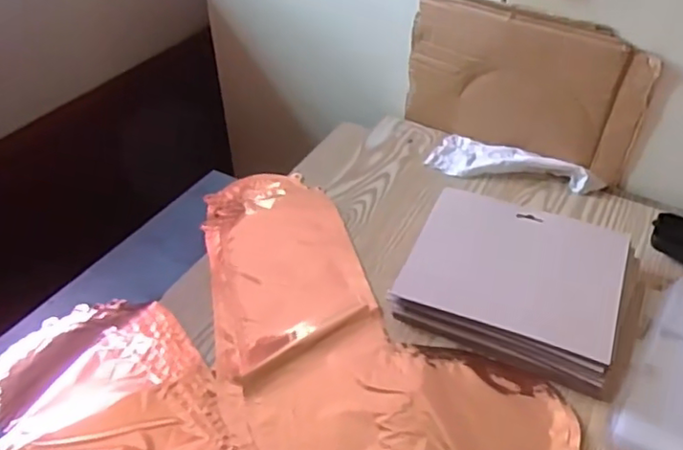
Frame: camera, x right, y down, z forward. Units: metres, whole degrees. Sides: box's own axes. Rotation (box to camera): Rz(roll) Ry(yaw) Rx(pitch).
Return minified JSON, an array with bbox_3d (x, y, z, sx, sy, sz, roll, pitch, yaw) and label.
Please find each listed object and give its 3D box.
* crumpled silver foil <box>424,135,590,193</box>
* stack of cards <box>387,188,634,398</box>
[{"bbox_3d":[0.198,-0.078,0.745,0.180,0.027,0.066,11,42,14],"label":"crumpled silver foil"},{"bbox_3d":[0.167,0.050,0.596,0.193,0.039,0.167,18,44,21],"label":"stack of cards"}]

